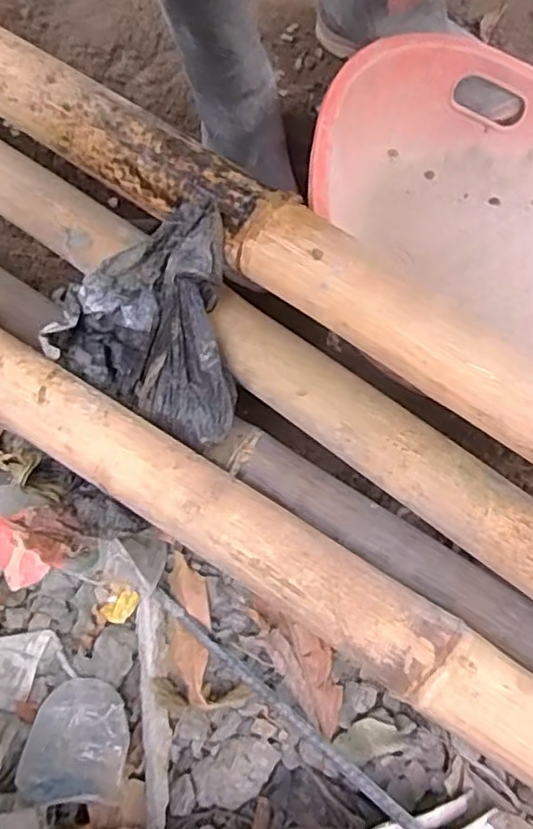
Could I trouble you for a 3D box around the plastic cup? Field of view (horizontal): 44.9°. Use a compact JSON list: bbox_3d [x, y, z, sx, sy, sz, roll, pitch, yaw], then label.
[{"bbox_3d":[-0.148,0.251,0.501,0.070,0.037,0.080,0,72,1],"label":"plastic cup"}]

